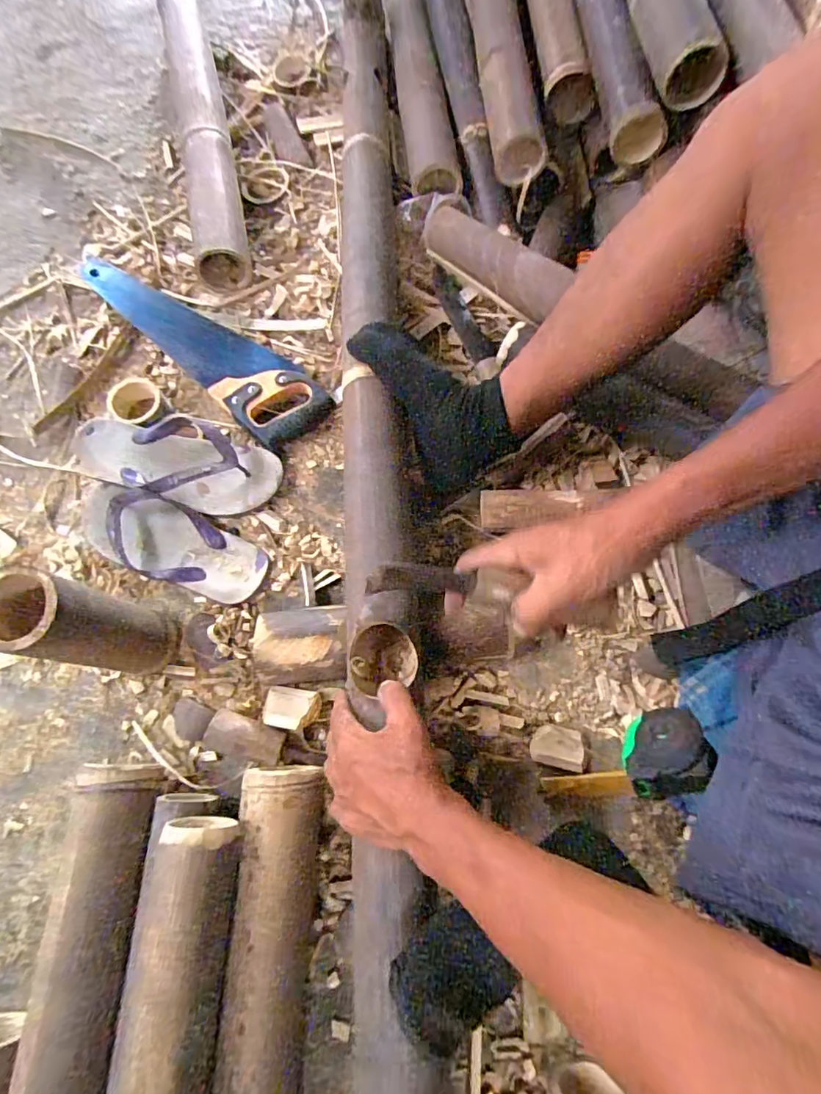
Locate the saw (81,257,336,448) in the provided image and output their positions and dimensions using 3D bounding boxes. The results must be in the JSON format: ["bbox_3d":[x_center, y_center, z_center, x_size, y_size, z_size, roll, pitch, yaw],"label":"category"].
[{"bbox_3d":[-0.296,-0.301,0.724,0.442,0.022,0.113,42,78,12],"label":"saw"}]

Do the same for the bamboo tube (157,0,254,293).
[{"bbox_3d":[-0.345,-0.680,0.824,0.089,0.086,0.635,-13,71,-4],"label":"bamboo tube"}]

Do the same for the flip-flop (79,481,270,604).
[{"bbox_3d":[-0.299,-0.008,0.622,0.251,0.042,0.093,18,73,7],"label":"flip-flop"}]

